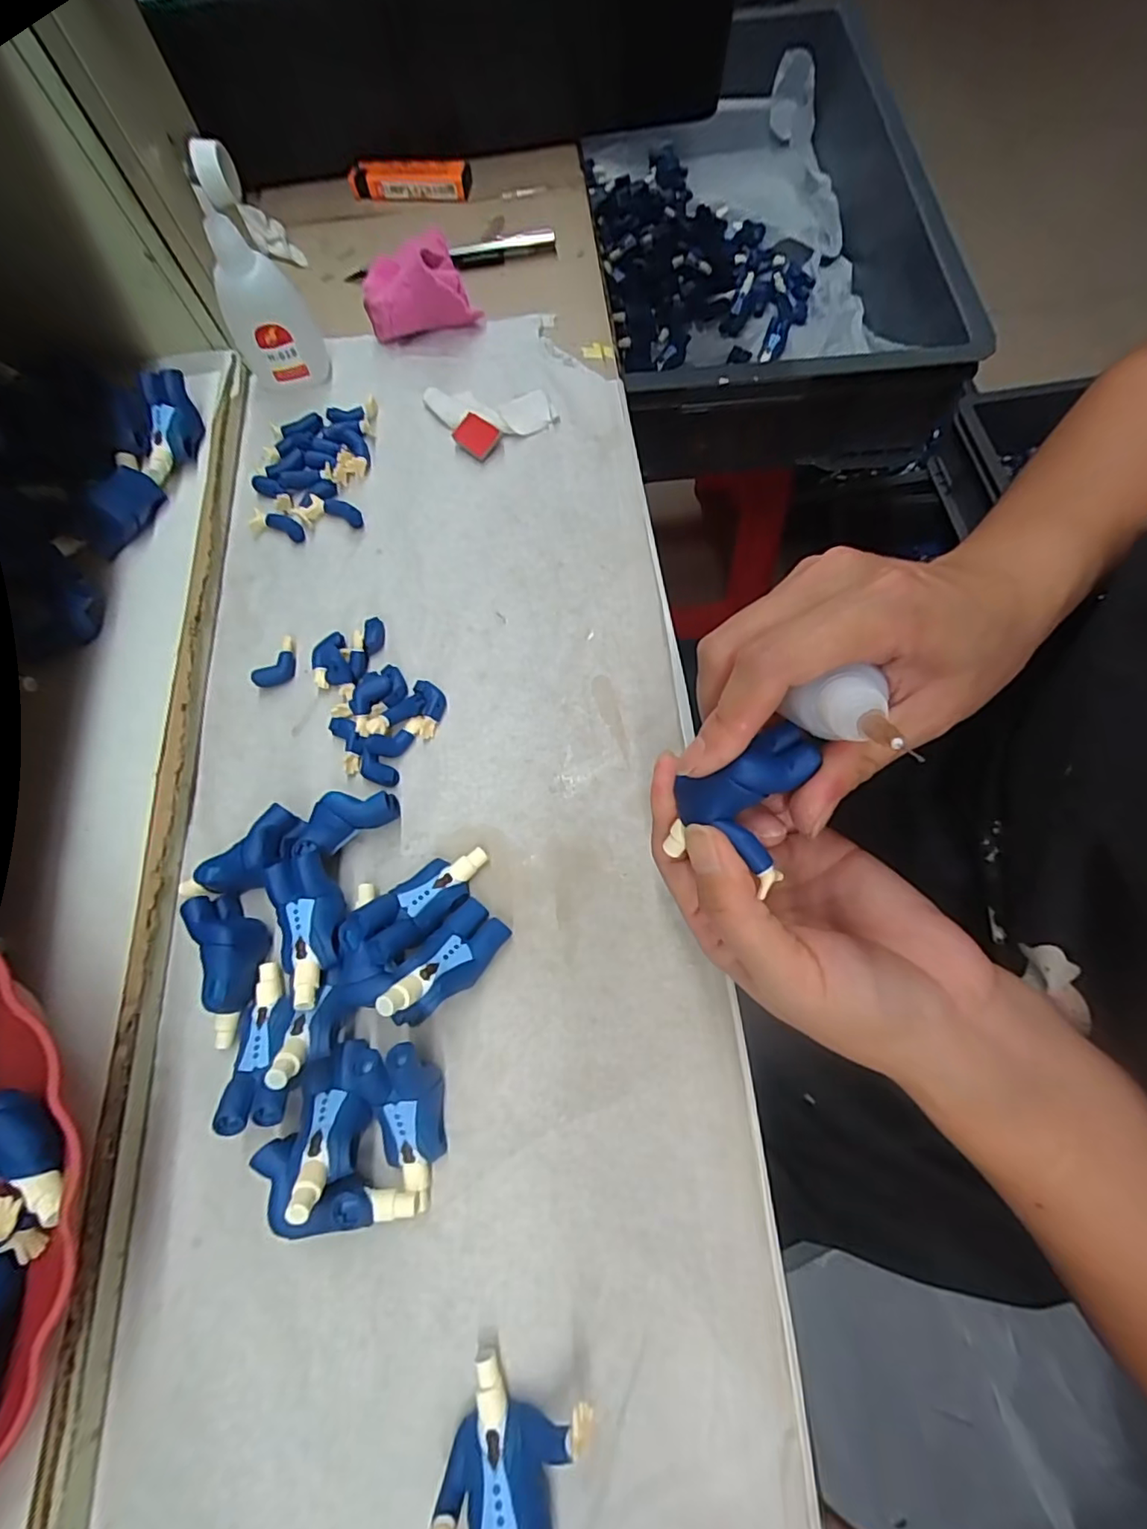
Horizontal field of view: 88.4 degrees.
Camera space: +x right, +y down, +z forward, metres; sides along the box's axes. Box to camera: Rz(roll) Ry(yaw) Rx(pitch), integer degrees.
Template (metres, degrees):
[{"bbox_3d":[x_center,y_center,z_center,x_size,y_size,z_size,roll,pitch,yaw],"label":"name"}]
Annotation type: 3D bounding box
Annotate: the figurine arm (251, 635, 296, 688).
[{"bbox_3d":[-0.142,-0.048,0.285,0.012,0.007,0.028,26,74,11],"label":"figurine arm"}]

